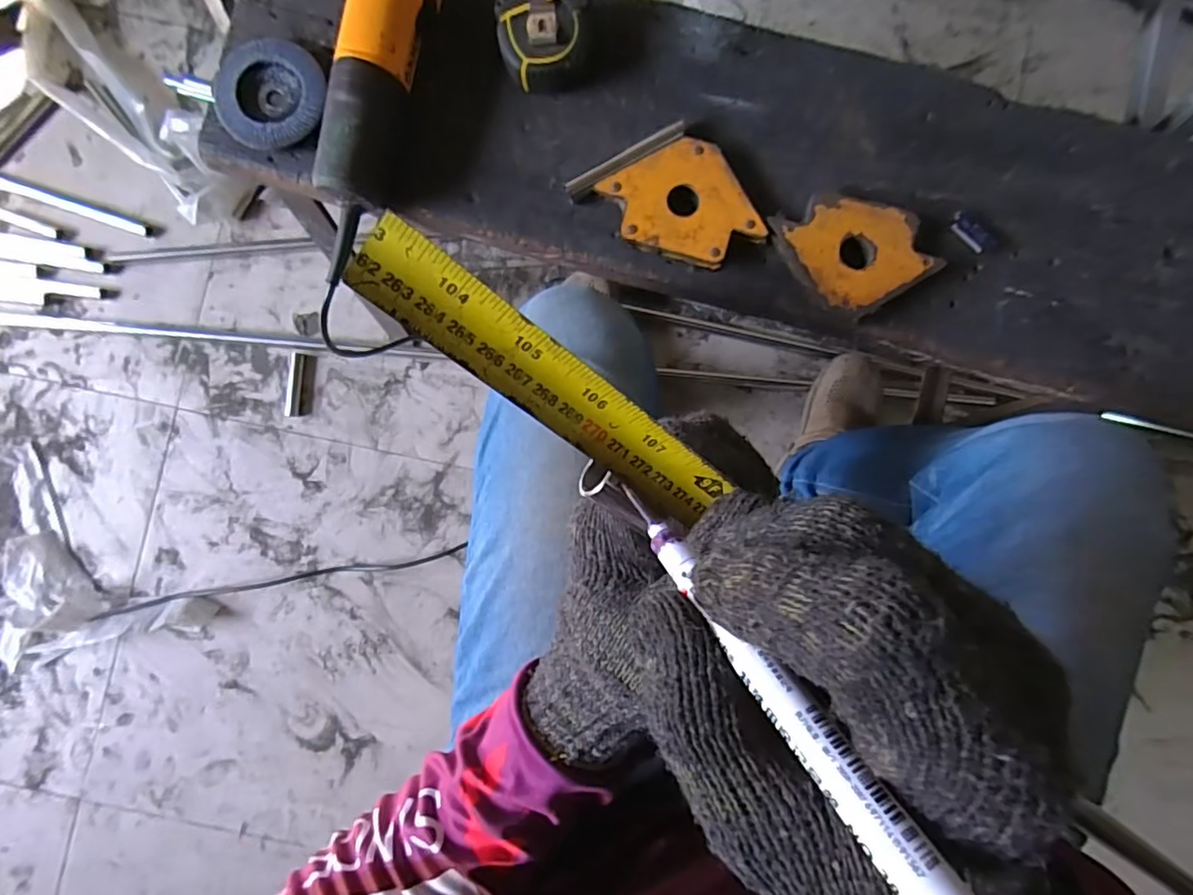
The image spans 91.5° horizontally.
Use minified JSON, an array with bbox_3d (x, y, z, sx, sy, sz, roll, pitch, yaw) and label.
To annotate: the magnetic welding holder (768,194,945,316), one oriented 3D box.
[{"bbox_3d":[0.223,-0.173,0.506,0.108,0.021,0.107,-29,88,-2],"label":"magnetic welding holder"}]

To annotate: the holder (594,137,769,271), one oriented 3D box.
[{"bbox_3d":[0.074,-0.204,0.507,0.106,0.022,0.109,-29,88,-2],"label":"holder"}]

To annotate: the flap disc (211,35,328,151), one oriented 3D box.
[{"bbox_3d":[-0.286,-0.309,0.514,0.092,0.017,0.094,0,87,-1],"label":"flap disc"}]

